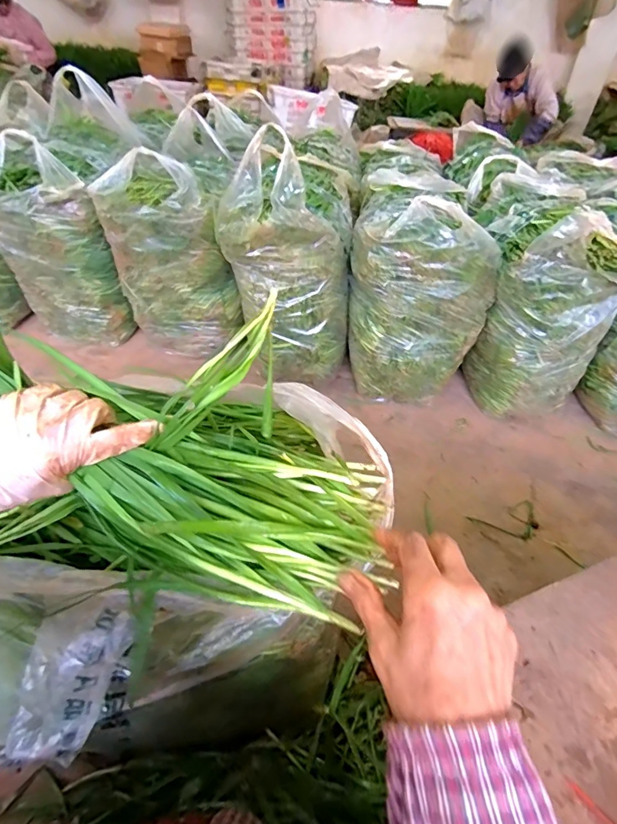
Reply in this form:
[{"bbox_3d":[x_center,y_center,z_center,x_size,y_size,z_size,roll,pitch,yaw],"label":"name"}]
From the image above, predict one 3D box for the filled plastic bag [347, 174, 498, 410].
[{"bbox_3d":[0.295,-0.357,1.249,0.354,0.448,0.461,7,42,2],"label":"filled plastic bag"}]

